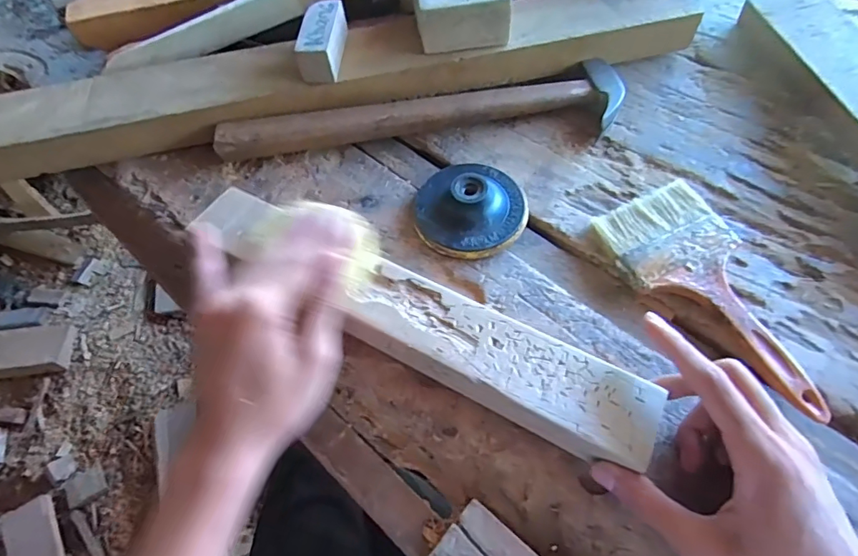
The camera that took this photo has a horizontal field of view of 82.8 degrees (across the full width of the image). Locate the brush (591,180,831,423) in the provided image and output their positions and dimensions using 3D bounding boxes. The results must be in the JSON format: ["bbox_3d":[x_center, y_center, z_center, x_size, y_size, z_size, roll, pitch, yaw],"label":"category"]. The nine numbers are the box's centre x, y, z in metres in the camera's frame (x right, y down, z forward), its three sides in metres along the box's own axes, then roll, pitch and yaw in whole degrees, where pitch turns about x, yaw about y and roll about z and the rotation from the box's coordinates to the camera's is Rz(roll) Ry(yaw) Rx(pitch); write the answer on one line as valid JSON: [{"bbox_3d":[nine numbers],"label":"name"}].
[{"bbox_3d":[0.203,0.012,0.348,0.086,0.018,0.185,-23,63,-9],"label":"brush"}]

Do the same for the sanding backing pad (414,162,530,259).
[{"bbox_3d":[0.033,-0.060,0.389,0.087,0.030,0.086,-5,62,1],"label":"sanding backing pad"}]

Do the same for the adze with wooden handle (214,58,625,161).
[{"bbox_3d":[-0.006,-0.152,0.439,0.352,0.034,0.081,-6,62,0],"label":"adze with wooden handle"}]

